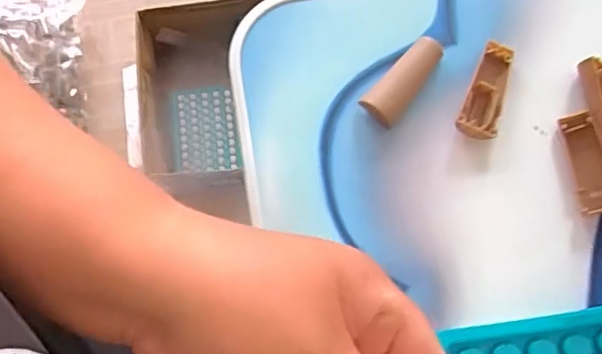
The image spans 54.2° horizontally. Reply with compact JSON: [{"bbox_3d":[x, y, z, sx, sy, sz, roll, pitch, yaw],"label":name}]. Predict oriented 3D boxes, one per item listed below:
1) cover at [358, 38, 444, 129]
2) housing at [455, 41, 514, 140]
[{"bbox_3d":[0.053,-0.048,0.300,0.019,0.010,0.051,42,80,10],"label":"cover"},{"bbox_3d":[0.094,-0.042,0.298,0.019,0.013,0.050,23,78,7],"label":"housing"}]

